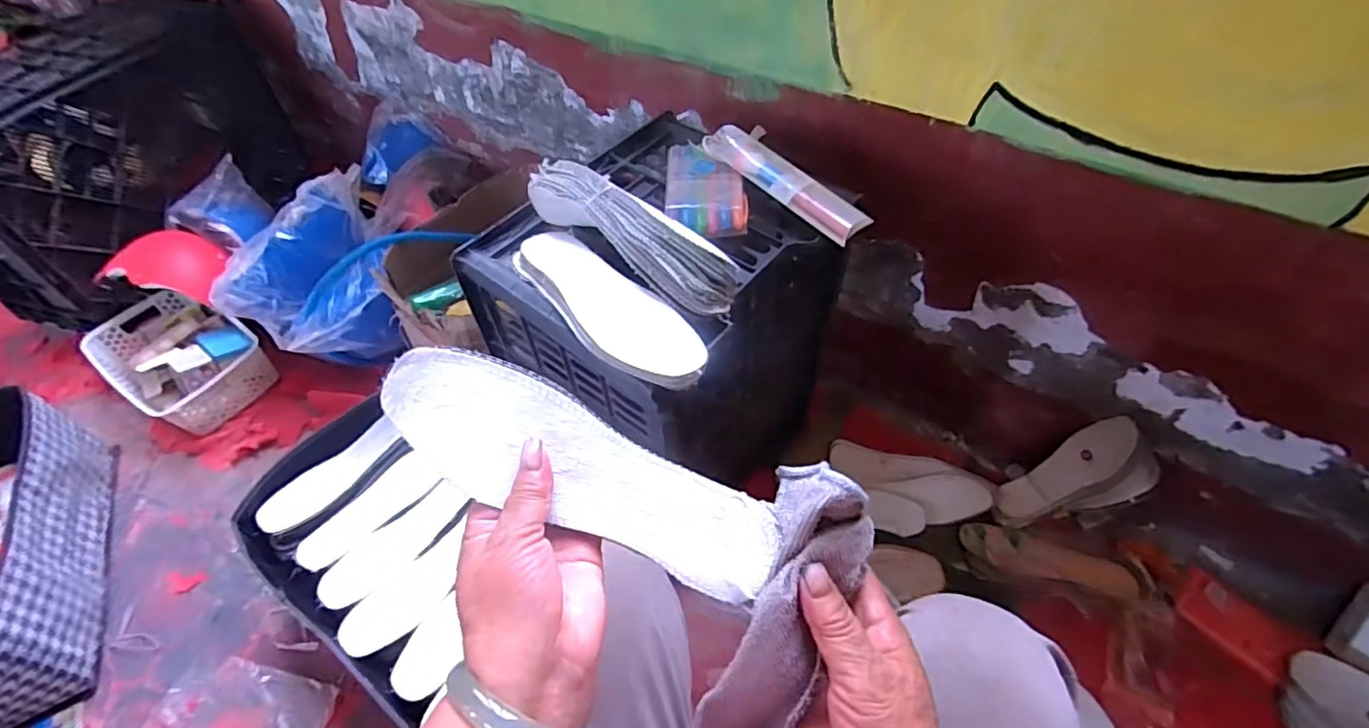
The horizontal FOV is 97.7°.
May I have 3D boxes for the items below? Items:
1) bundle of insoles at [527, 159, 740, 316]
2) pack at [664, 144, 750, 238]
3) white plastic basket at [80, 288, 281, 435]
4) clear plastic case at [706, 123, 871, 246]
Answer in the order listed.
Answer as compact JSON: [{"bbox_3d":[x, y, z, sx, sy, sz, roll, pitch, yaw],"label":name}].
[{"bbox_3d":[-0.047,-0.123,0.555,0.229,0.054,0.073,36,61,26],"label":"bundle of insoles"},{"bbox_3d":[0.023,-0.189,0.632,0.083,0.017,0.140,1,52,2],"label":"pack"},{"bbox_3d":[-0.894,-0.015,1.057,0.297,0.082,0.194,26,57,20],"label":"white plastic basket"},{"bbox_3d":[0.102,-0.192,0.621,0.049,0.025,0.195,-35,59,-24],"label":"clear plastic case"}]

